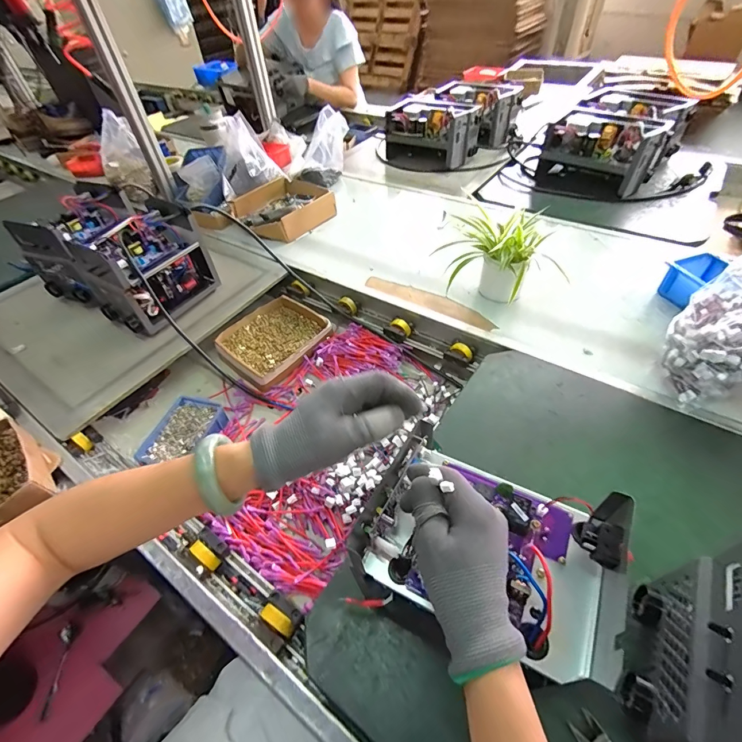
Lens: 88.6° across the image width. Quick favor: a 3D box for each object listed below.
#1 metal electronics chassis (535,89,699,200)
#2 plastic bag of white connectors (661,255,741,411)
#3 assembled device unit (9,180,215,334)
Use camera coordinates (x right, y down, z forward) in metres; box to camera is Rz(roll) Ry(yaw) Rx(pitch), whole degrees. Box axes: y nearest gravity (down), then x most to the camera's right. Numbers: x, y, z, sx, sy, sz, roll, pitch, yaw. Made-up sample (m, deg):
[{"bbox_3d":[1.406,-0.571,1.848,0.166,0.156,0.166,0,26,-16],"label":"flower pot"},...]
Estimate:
[{"bbox_3d":[0.757,-0.722,1.181,0.301,0.160,0.450,31,58,28],"label":"metal electronics chassis"},{"bbox_3d":[0.569,-0.063,0.591,0.184,0.196,0.154,-36,55,-24],"label":"plastic bag of white connectors"},{"bbox_3d":[-0.598,-0.269,0.896,0.419,0.190,0.246,20,53,21],"label":"assembled device unit"}]

